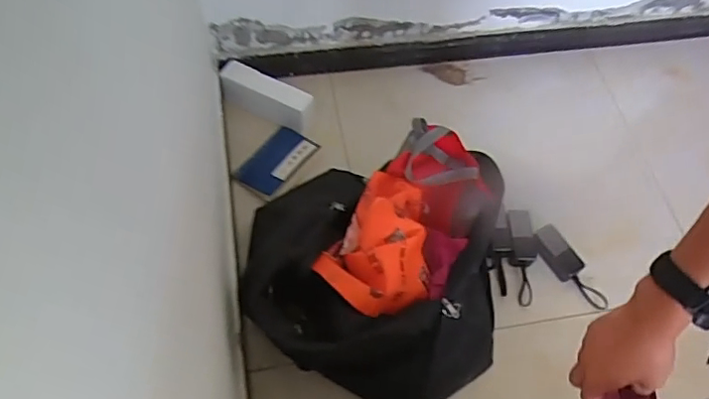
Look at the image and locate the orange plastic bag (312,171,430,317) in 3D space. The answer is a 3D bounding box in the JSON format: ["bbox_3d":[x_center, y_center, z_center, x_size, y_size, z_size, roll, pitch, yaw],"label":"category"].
[{"bbox_3d":[0.068,0.077,1.040,0.203,0.115,0.292,31,64,12],"label":"orange plastic bag"}]

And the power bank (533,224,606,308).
[{"bbox_3d":[0.493,0.159,1.274,0.064,0.033,0.220,-34,83,-20],"label":"power bank"}]

